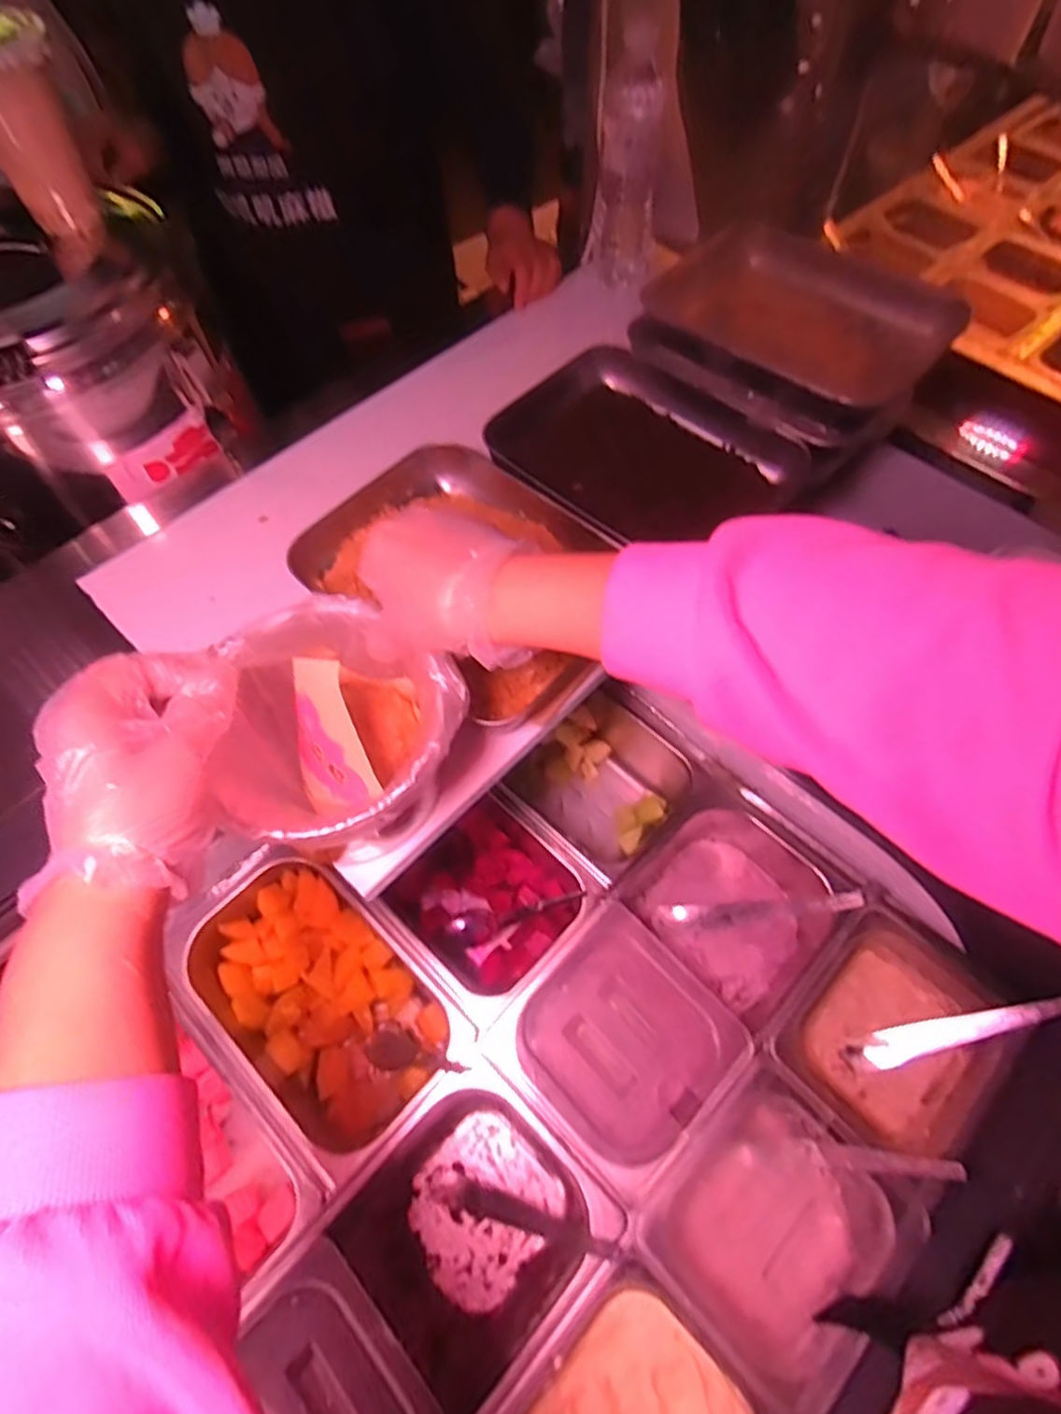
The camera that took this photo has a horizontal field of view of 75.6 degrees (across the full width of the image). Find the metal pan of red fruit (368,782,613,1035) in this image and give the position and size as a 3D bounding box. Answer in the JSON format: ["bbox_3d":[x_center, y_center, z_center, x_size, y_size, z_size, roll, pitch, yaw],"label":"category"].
[{"bbox_3d":[-0.049,0.185,0.679,0.189,0.102,0.173,40,69,21],"label":"metal pan of red fruit"}]

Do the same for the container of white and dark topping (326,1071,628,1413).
[{"bbox_3d":[-0.051,0.425,0.560,0.172,0.103,0.199,39,69,20],"label":"container of white and dark topping"}]

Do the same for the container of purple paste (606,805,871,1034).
[{"bbox_3d":[0.198,0.193,0.675,0.151,0.077,0.160,-38,67,-18],"label":"container of purple paste"}]

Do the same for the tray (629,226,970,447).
[{"bbox_3d":[0.242,-0.357,0.644,0.252,0.052,0.205,40,69,21],"label":"tray"}]

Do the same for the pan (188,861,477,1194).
[{"bbox_3d":[-0.189,0.271,0.639,0.250,0.102,0.162,39,69,20],"label":"pan"}]

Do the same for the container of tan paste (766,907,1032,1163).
[{"bbox_3d":[0.307,0.292,0.594,0.155,0.076,0.172,39,69,20],"label":"container of tan paste"}]

